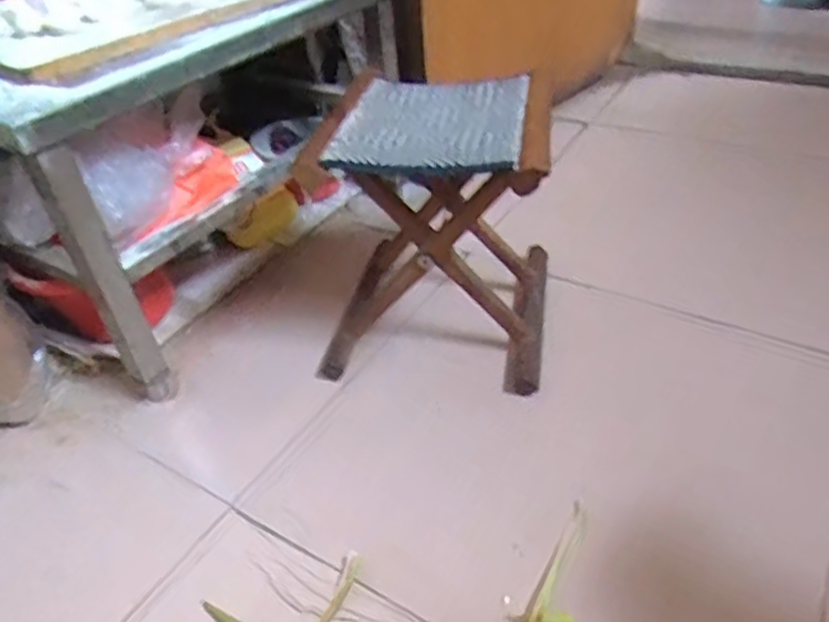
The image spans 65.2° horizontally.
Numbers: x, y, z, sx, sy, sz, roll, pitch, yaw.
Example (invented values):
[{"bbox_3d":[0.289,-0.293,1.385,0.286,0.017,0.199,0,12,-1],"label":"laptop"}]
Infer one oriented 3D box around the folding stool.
[{"bbox_3d":[0.040,-0.123,0.920,0.299,0.323,0.313,5,40,12],"label":"folding stool"}]

